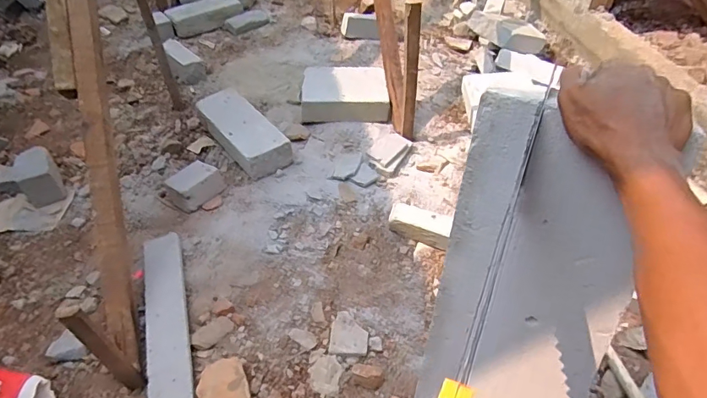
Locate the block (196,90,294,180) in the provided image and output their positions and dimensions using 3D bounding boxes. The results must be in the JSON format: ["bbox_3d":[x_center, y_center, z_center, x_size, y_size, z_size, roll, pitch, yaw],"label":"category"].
[{"bbox_3d":[-0.312,-0.194,1.324,0.142,0.084,0.335,-27,51,-23],"label":"block"}]

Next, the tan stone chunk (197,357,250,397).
[{"bbox_3d":[-0.224,0.337,0.816,0.082,0.055,0.119,-18,49,-15],"label":"tan stone chunk"}]

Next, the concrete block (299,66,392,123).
[{"bbox_3d":[-0.026,-0.324,1.447,0.259,0.093,0.179,-2,46,-1],"label":"concrete block"}]

